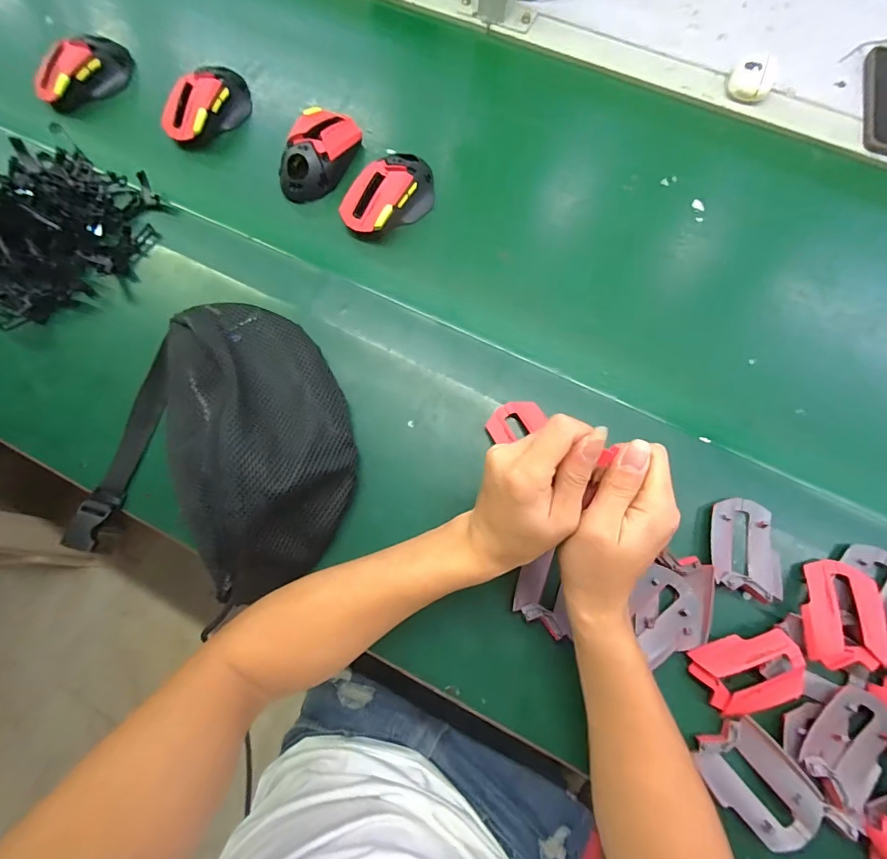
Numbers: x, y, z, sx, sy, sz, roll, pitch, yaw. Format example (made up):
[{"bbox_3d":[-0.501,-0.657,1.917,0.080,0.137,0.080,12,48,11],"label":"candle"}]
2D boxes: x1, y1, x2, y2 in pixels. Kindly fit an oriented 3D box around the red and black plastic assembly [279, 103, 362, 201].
[{"bbox_3d":[-0.144,-0.314,0.487,0.067,0.040,0.119,22,77,7],"label":"red and black plastic assembly"}]

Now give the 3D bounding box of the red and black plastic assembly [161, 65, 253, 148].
[{"bbox_3d":[-0.281,-0.386,0.507,0.061,0.036,0.117,39,79,11],"label":"red and black plastic assembly"}]

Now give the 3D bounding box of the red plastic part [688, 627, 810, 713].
[{"bbox_3d":[0.244,0.193,0.339,0.078,0.013,0.055,-10,75,-1],"label":"red plastic part"}]

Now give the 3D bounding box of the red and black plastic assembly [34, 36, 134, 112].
[{"bbox_3d":[-0.437,-0.434,0.524,0.059,0.047,0.115,39,79,11],"label":"red and black plastic assembly"}]

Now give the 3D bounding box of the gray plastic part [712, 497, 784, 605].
[{"bbox_3d":[0.261,0.101,0.367,0.059,0.014,0.080,11,75,4],"label":"gray plastic part"}]

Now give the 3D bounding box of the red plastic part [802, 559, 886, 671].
[{"bbox_3d":[0.321,0.148,0.343,0.055,0.023,0.080,14,76,5],"label":"red plastic part"}]

